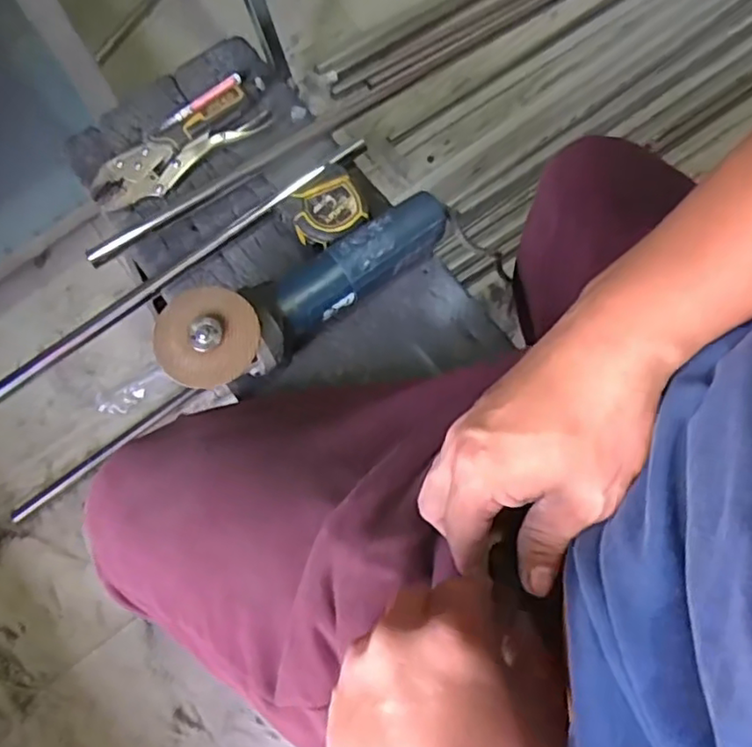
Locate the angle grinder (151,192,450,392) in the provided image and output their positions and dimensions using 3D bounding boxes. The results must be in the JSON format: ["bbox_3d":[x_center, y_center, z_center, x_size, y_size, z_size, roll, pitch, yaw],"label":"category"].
[{"bbox_3d":[-0.061,-0.082,0.622,0.297,0.089,0.085,-35,78,-8],"label":"angle grinder"}]

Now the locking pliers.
[{"bbox_3d":[-0.215,-0.245,0.712,0.198,0.025,0.066,-38,79,-8],"label":"locking pliers"}]

